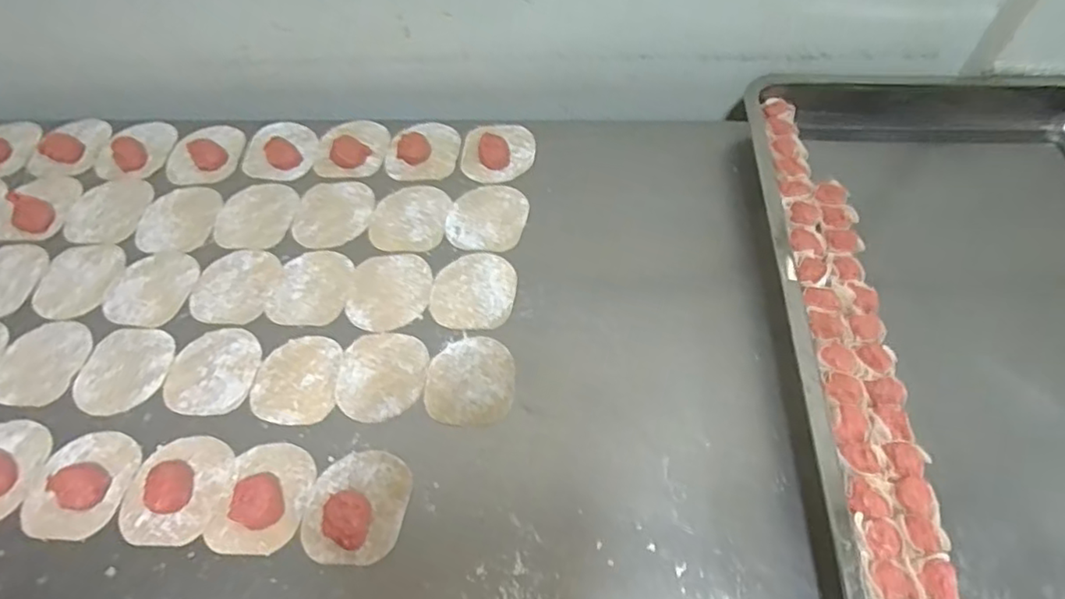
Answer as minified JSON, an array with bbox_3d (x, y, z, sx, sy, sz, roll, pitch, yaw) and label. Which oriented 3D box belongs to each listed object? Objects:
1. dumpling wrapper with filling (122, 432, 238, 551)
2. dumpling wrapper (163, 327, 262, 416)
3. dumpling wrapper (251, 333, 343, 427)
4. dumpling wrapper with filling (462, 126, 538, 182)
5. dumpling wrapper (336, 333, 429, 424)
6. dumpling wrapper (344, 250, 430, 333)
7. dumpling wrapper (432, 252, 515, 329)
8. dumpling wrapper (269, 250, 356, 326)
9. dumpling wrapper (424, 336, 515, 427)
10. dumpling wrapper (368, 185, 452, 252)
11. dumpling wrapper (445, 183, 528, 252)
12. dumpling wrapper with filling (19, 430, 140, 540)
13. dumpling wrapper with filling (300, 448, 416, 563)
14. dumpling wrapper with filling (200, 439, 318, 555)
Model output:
[{"bbox_3d":[-0.284,0.150,0.498,0.078,0.015,0.088,6,60,4],"label":"dumpling wrapper with filling"},{"bbox_3d":[-0.287,0.063,0.559,0.078,0.004,0.081,-1,60,0],"label":"dumpling wrapper"},{"bbox_3d":[-0.208,0.069,0.552,0.074,0.005,0.082,1,60,1],"label":"dumpling wrapper"},{"bbox_3d":[-0.037,-0.165,0.683,0.076,0.012,0.080,0,60,1],"label":"dumpling wrapper with filling"},{"bbox_3d":[-0.131,0.065,0.549,0.074,0.005,0.084,-2,57,-1],"label":"dumpling wrapper"},{"bbox_3d":[-0.137,-0.009,0.598,0.075,0.004,0.084,3,60,3],"label":"dumpling wrapper"},{"bbox_3d":[-0.055,-0.009,0.593,0.077,0.004,0.084,0,60,1],"label":"dumpling wrapper"},{"bbox_3d":[-0.213,-0.012,0.603,0.073,0.004,0.080,9,60,6],"label":"dumpling wrapper"},{"bbox_3d":[-0.054,0.070,0.543,0.074,0.004,0.082,2,57,0],"label":"dumpling wrapper"},{"bbox_3d":[-0.126,-0.086,0.645,0.076,0.004,0.086,7,60,5],"label":"dumpling wrapper"},{"bbox_3d":[-0.046,-0.085,0.641,0.078,0.004,0.085,0,60,1],"label":"dumpling wrapper"},{"bbox_3d":[-0.367,0.147,0.504,0.078,0.014,0.087,10,60,6],"label":"dumpling wrapper with filling"},{"bbox_3d":[-0.138,0.157,0.482,0.077,0.025,0.087,10,60,7],"label":"dumpling wrapper with filling"},{"bbox_3d":[-0.214,0.153,0.490,0.071,0.019,0.087,8,60,5],"label":"dumpling wrapper with filling"}]

